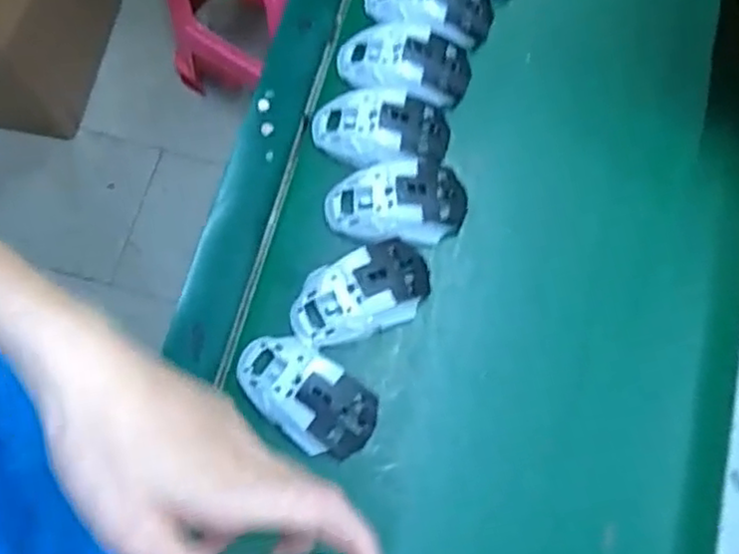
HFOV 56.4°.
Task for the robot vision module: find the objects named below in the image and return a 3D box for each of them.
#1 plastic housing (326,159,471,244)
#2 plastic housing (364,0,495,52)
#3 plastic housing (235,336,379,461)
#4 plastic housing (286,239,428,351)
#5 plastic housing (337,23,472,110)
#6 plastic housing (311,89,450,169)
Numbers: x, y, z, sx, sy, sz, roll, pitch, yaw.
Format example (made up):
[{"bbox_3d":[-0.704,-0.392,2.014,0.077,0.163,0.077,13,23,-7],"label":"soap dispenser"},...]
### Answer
[{"bbox_3d":[0.025,-0.062,0.577,0.118,0.034,0.062,-8,73,-4],"label":"plastic housing"},{"bbox_3d":[0.055,-0.251,0.630,0.119,0.033,0.070,15,73,3],"label":"plastic housing"},{"bbox_3d":[-0.050,0.091,0.533,0.116,0.035,0.063,36,75,9],"label":"plastic housing"},{"bbox_3d":[-0.007,0.012,0.555,0.115,0.039,0.064,-18,74,-7],"label":"plastic housing"},{"bbox_3d":[0.031,-0.187,0.610,0.118,0.034,0.067,10,73,1],"label":"plastic housing"},{"bbox_3d":[0.010,-0.124,0.595,0.115,0.039,0.066,2,73,-1],"label":"plastic housing"}]

